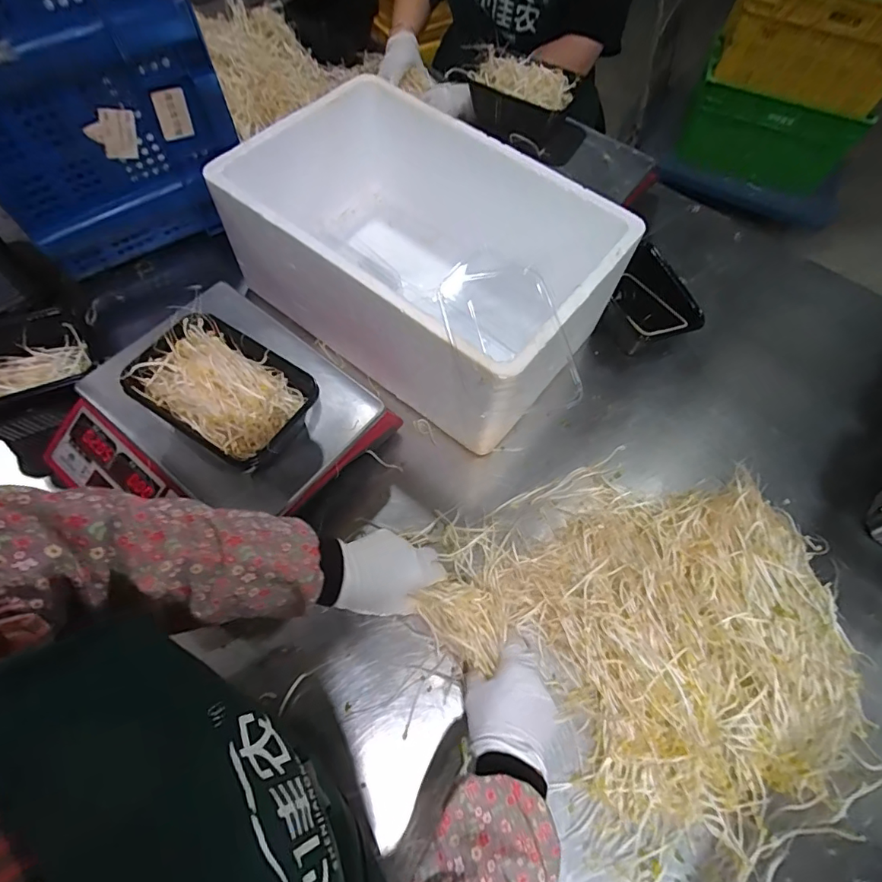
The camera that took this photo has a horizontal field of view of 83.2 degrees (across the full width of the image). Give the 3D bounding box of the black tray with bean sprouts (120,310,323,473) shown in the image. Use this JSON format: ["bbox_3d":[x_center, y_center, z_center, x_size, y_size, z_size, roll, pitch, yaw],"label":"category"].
[{"bbox_3d":[-0.228,-0.052,0.529,0.178,0.053,0.122,30,65,13],"label":"black tray with bean sprouts"}]

